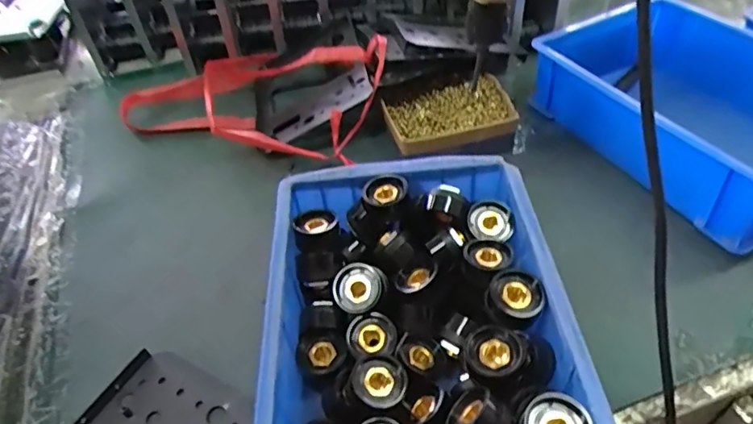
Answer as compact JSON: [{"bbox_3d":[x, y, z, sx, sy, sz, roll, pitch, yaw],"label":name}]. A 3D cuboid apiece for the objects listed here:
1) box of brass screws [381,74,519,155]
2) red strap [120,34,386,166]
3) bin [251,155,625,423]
[{"bbox_3d":[0.081,-0.112,0.586,0.148,0.026,0.094,-15,47,-11],"label":"box of brass screws"},{"bbox_3d":[-0.139,-0.132,0.636,0.302,0.092,0.207,11,46,34],"label":"red strap"},{"bbox_3d":[0.029,0.091,0.381,0.197,0.089,0.293,-5,46,0],"label":"bin"}]

